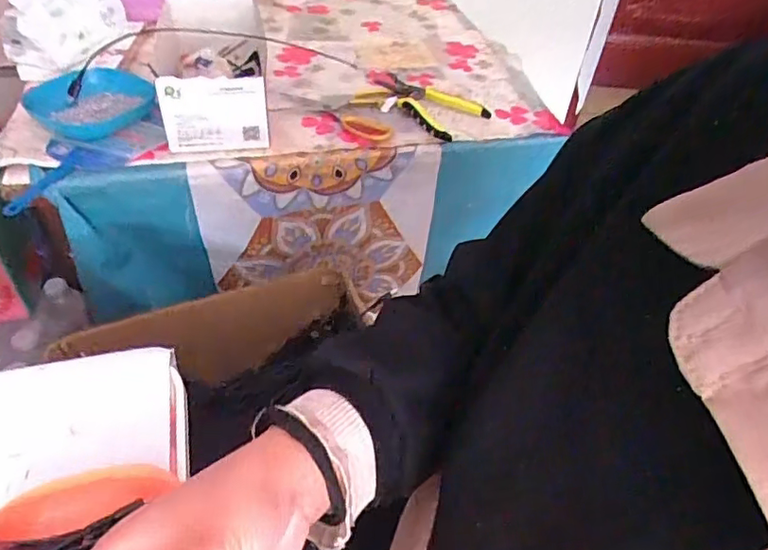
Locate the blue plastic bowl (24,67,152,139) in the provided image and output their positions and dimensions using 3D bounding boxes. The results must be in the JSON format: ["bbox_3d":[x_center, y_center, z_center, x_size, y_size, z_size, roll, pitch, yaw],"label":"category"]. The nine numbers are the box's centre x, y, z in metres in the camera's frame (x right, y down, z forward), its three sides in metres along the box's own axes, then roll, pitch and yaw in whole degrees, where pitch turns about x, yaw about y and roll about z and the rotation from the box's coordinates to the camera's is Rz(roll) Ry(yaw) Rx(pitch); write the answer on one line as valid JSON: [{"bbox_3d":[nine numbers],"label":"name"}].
[{"bbox_3d":[-0.372,-0.221,0.726,0.136,0.032,0.122,9,45,3],"label":"blue plastic bowl"}]

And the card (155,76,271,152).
[{"bbox_3d":[-0.198,-0.190,0.674,0.118,0.098,0.008,-5,51,-11],"label":"card"}]

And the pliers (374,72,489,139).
[{"bbox_3d":[0.061,-0.250,0.805,0.109,0.022,0.166,-32,56,-32],"label":"pliers"}]

